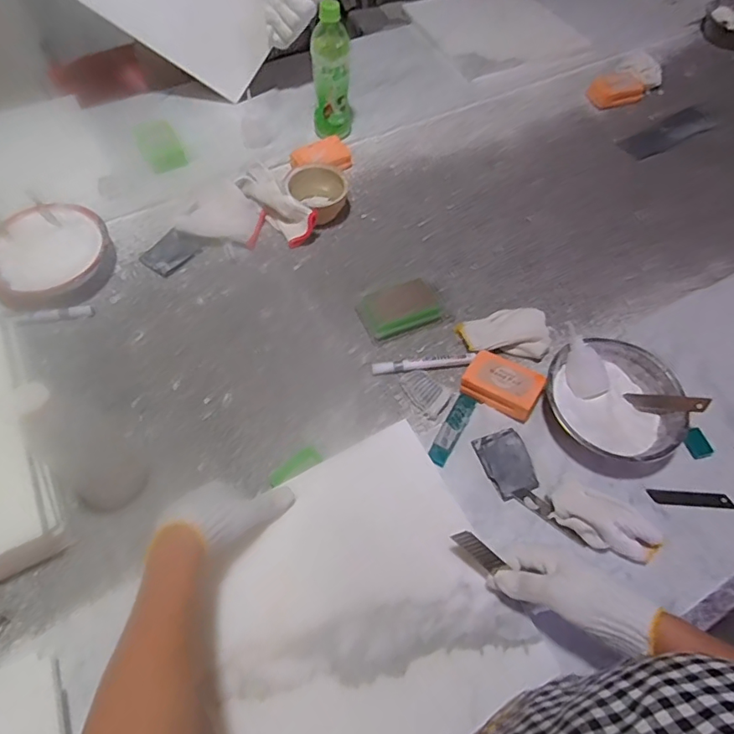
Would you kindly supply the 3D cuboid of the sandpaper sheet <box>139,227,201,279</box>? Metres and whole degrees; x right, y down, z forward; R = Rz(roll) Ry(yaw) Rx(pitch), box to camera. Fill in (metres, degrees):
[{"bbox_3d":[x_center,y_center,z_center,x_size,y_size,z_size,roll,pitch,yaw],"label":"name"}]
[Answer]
[{"bbox_3d":[-0.294,-0.173,0.761,0.062,0.007,0.077,36,73,10],"label":"sandpaper sheet"}]

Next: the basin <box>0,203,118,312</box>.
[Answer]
[{"bbox_3d":[-0.445,-0.152,0.717,0.164,0.066,0.137,-40,70,-21],"label":"basin"}]

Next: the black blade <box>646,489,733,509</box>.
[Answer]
[{"bbox_3d":[0.387,0.157,0.606,0.101,0.004,0.017,5,61,-3],"label":"black blade"}]

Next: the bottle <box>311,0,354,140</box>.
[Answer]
[{"bbox_3d":[-0.059,-0.479,0.844,0.063,0.203,0.061,1,62,-2],"label":"bottle"}]

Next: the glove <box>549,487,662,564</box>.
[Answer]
[{"bbox_3d":[0.264,0.175,0.560,0.116,0.031,0.047,28,64,12],"label":"glove"}]

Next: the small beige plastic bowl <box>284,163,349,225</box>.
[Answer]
[{"bbox_3d":[-0.080,-0.282,0.817,0.093,0.056,0.097,1,60,-1],"label":"small beige plastic bowl"}]

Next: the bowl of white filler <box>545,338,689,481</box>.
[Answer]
[{"bbox_3d":[0.304,0.049,0.643,0.163,0.062,0.168,1,62,-2],"label":"bowl of white filler"}]

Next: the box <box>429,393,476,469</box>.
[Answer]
[{"bbox_3d":[0.106,0.076,0.629,0.023,0.011,0.104,28,64,12],"label":"box"}]

